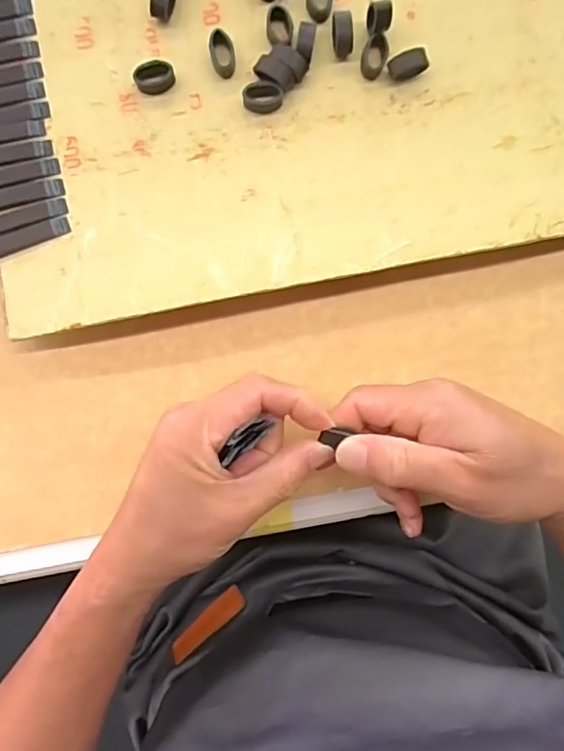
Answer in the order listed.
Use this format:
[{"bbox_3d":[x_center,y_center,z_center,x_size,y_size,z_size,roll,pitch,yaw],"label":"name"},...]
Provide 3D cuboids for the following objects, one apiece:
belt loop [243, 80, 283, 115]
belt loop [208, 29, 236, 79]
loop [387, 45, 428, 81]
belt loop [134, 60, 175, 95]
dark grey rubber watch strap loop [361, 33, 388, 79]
[{"bbox_3d":[-0.010,-0.152,0.290,0.021,0.011,0.013,-8,89,-2],"label":"belt loop"},{"bbox_3d":[-0.033,-0.177,0.291,0.013,0.008,0.023,-10,89,-2],"label":"belt loop"},{"bbox_3d":[0.070,-0.173,0.295,0.022,0.008,0.012,-21,90,-2],"label":"loop"},{"bbox_3d":[-0.069,-0.163,0.289,0.021,0.010,0.013,-13,89,-2],"label":"belt loop"},{"bbox_3d":[0.051,-0.177,0.294,0.014,0.007,0.022,15,89,-1],"label":"dark grey rubber watch strap loop"}]

